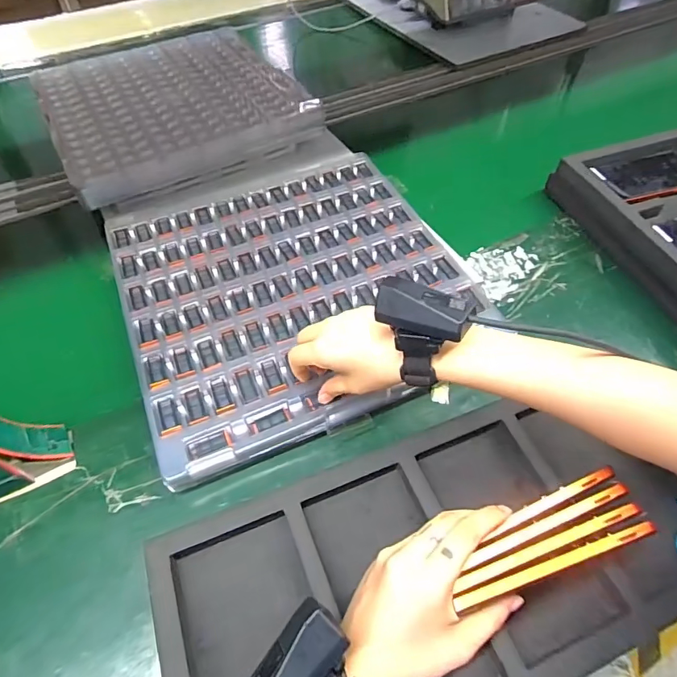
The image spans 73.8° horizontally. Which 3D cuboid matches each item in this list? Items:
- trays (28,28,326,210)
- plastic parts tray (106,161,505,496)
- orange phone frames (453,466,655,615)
[{"bbox_3d":[-0.286,-0.395,0.771,0.389,0.062,0.415,-27,57,-18],"label":"trays"},{"bbox_3d":[-0.059,-0.081,0.568,0.395,0.028,0.421,-19,55,-13],"label":"plastic parts tray"},{"bbox_3d":[0.149,0.156,0.338,0.157,0.073,0.049,-19,55,-14],"label":"orange phone frames"}]

